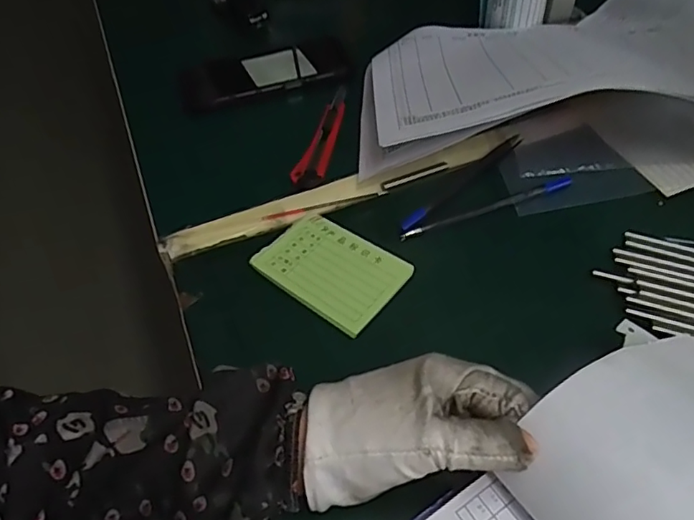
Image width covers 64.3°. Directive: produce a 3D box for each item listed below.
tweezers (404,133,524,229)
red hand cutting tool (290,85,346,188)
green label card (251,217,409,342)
[{"bbox_3d":[0.093,-0.065,0.438,0.144,0.004,0.014,-38,59,-23],"label":"tweezers"},{"bbox_3d":[-0.020,-0.112,0.475,0.024,0.014,0.133,8,51,10],"label":"red hand cutting tool"},{"bbox_3d":[-0.012,0.006,0.393,0.097,0.007,0.068,32,61,25],"label":"green label card"}]

